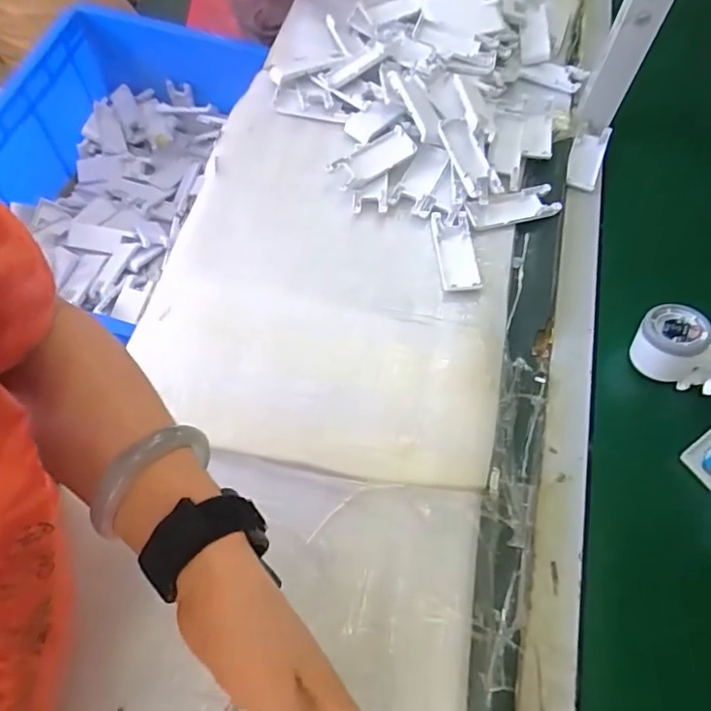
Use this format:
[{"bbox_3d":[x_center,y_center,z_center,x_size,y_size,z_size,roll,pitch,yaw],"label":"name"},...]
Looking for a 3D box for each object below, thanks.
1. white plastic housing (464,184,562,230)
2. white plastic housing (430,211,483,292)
[{"bbox_3d":[0.178,-0.172,0.643,0.110,0.010,0.038,-13,63,-8],"label":"white plastic housing"},{"bbox_3d":[0.109,-0.114,0.615,0.041,0.015,0.107,-2,62,-3],"label":"white plastic housing"}]

